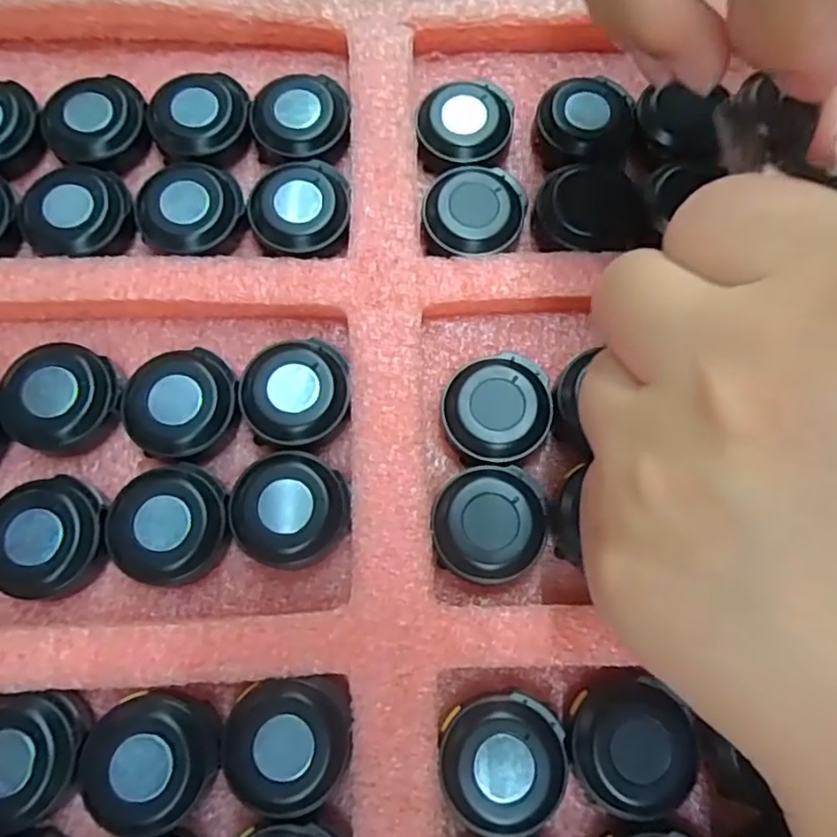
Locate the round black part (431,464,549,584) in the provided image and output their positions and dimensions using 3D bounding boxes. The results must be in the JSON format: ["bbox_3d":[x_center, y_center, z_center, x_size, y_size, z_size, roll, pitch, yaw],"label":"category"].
[{"bbox_3d":[0.018,0.027,0.170,0.028,0.011,0.029,0,74,0],"label":"round black part"}]

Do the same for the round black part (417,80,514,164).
[{"bbox_3d":[0.014,-0.090,0.203,0.028,0.012,0.027,0,73,-1],"label":"round black part"}]

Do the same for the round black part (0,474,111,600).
[{"bbox_3d":[-0.093,0.030,0.166,0.028,0.011,0.030,0,74,0],"label":"round black part"}]

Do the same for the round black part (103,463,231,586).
[{"bbox_3d":[-0.063,0.027,0.168,0.027,0.011,0.030,38,77,10],"label":"round black part"}]

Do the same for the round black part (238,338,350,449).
[{"bbox_3d":[-0.033,-0.006,0.179,0.029,0.011,0.029,0,74,0],"label":"round black part"}]

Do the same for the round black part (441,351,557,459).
[{"bbox_3d":[0.021,-0.002,0.179,0.028,0.011,0.029,0,74,0],"label":"round black part"}]

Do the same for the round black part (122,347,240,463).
[{"bbox_3d":[-0.063,-0.003,0.176,0.028,0.011,0.029,0,74,0],"label":"round black part"}]

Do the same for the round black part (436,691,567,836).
[{"bbox_3d":[0.019,0.081,0.154,0.029,0.010,0.029,0,74,0],"label":"round black part"}]

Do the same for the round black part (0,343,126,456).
[{"bbox_3d":[-0.095,-0.005,0.176,0.027,0.012,0.029,0,73,-1],"label":"round black part"}]

